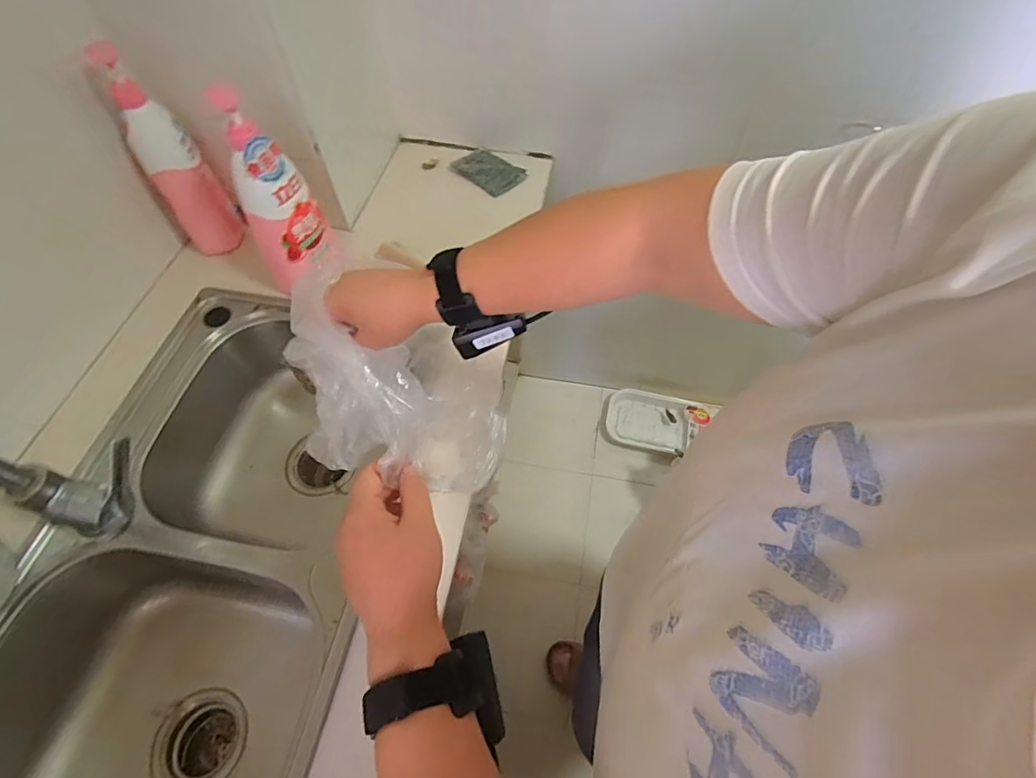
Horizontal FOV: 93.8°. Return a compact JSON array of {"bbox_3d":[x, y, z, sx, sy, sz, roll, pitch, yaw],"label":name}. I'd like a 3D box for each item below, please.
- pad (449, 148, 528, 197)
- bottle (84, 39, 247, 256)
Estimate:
[{"bbox_3d":[-0.054,-0.403,0.890,0.126,0.008,0.090,32,65,19],"label":"pad"},{"bbox_3d":[-0.477,-0.308,0.682,0.058,0.284,0.083,40,67,22],"label":"bottle"}]

